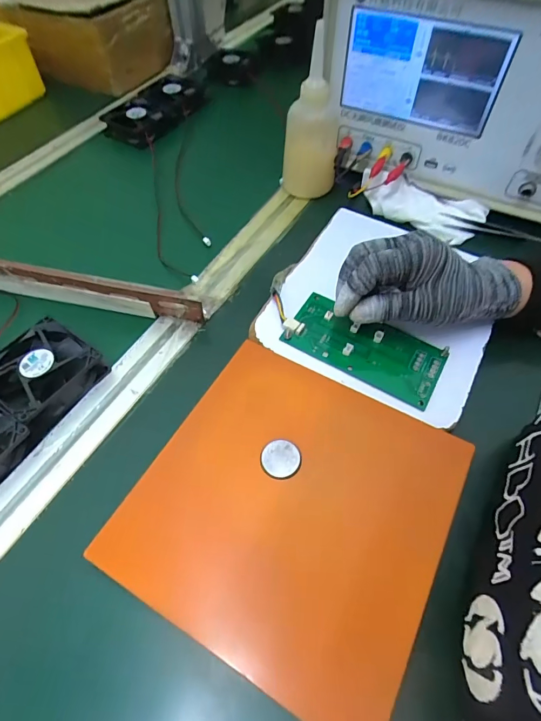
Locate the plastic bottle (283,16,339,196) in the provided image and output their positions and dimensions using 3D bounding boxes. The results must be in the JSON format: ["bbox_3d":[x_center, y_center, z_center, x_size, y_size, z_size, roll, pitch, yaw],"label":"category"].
[{"bbox_3d":[0.048,-0.264,0.450,0.059,0.156,0.049,7,57,6],"label":"plastic bottle"}]

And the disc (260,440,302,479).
[{"bbox_3d":[0.008,0.072,0.294,0.028,0.004,0.027,0,56,1],"label":"disc"}]

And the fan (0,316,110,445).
[{"bbox_3d":[-0.199,0.011,0.350,0.084,0.026,0.083,32,62,20],"label":"fan"}]

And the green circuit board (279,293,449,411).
[{"bbox_3d":[0.081,-0.014,0.351,0.133,0.011,0.063,25,60,14],"label":"green circuit board"}]

